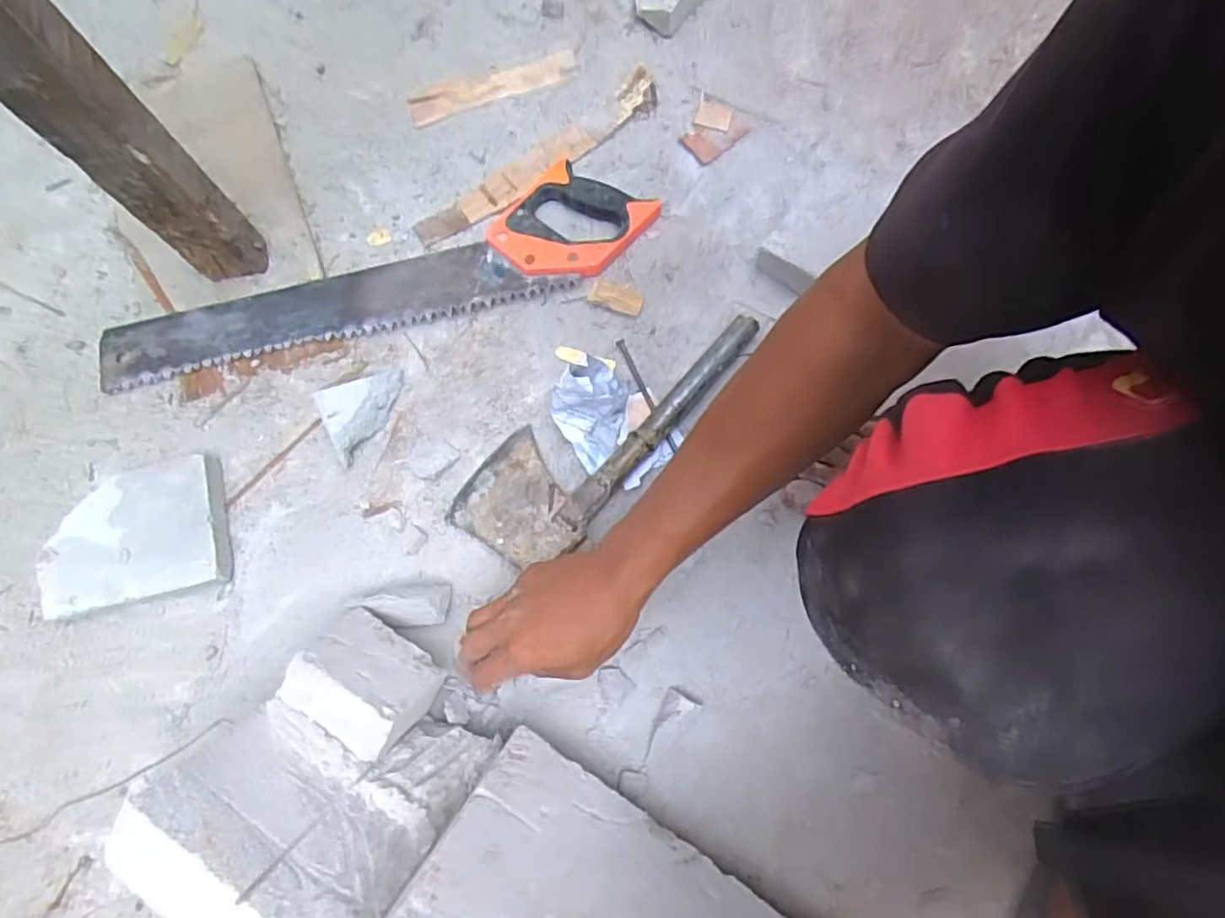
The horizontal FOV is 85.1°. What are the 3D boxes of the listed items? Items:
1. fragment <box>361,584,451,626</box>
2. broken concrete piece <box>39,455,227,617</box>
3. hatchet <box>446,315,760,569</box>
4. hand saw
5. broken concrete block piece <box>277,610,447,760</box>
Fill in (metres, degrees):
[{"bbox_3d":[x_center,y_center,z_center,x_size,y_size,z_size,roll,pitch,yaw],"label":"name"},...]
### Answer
[{"bbox_3d":[-0.175,0.127,0.579,0.065,0.044,0.034,-2,76,-2],"label":"fragment"},{"bbox_3d":[-0.430,0.072,0.601,0.154,0.031,0.119,-17,77,-5],"label":"broken concrete piece"},{"bbox_3d":[-0.009,-0.037,0.625,0.117,0.040,0.313,40,78,8],"label":"hatchet"},{"bbox_3d":[-0.228,-0.177,0.659,0.562,0.032,0.124,-17,77,-5],"label":"hand saw"},{"bbox_3d":[-0.190,0.174,0.520,0.102,0.086,0.045,32,110,7],"label":"broken concrete block piece"}]

